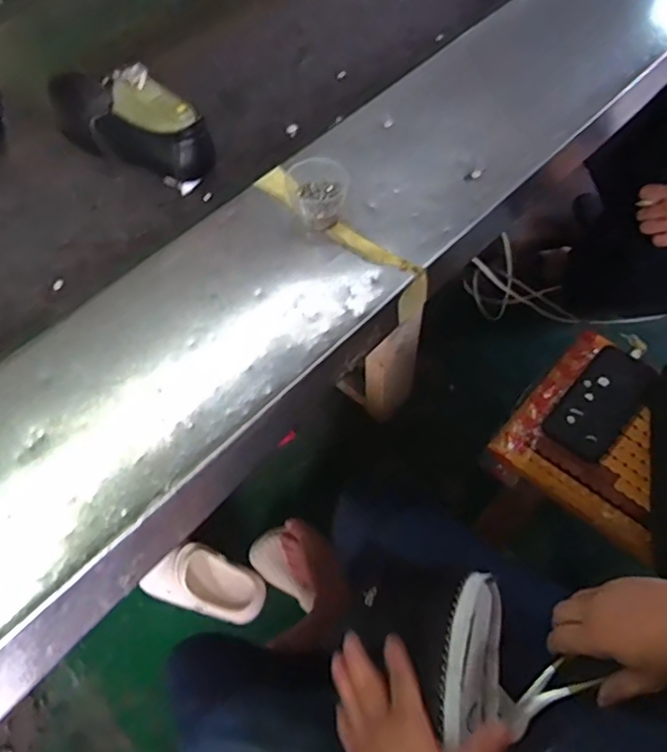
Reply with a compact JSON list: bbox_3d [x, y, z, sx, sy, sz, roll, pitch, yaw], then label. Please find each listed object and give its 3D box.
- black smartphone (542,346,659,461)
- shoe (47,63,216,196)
[{"bbox_3d":[0.355,0.033,0.788,0.081,0.010,0.165,39,69,21],"label":"black smartphone"},{"bbox_3d":[-0.266,-0.326,0.742,0.253,0.097,0.075,30,66,18],"label":"shoe"}]

